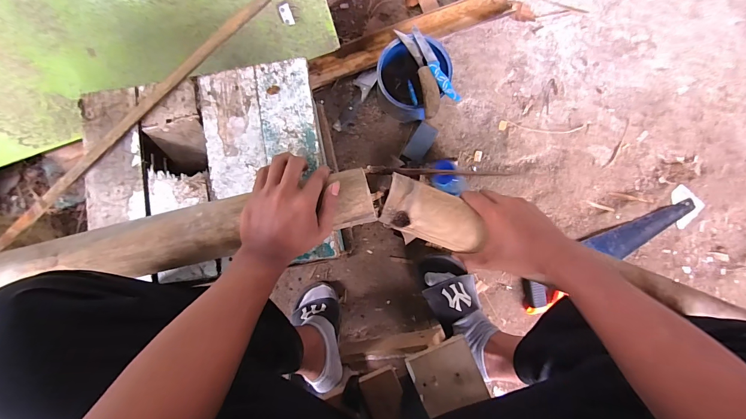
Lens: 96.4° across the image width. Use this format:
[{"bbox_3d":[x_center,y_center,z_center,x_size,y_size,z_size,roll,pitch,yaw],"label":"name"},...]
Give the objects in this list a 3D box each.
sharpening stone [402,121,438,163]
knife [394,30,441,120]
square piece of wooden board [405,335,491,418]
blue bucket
[{"bbox_3d":[0.113,-0.156,0.783,0.048,0.034,0.095,31,88,3],"label":"sharpening stone"},{"bbox_3d":[0.097,-0.275,0.668,0.042,0.020,0.187,-19,86,0],"label":"knife"},{"bbox_3d":[0.114,0.257,0.509,0.099,0.013,0.095,-21,86,0],"label":"square piece of wooden board"},{"bbox_3d":[0.085,-0.276,0.739,0.144,0.133,0.148,0,86,2],"label":"blue bucket"}]

